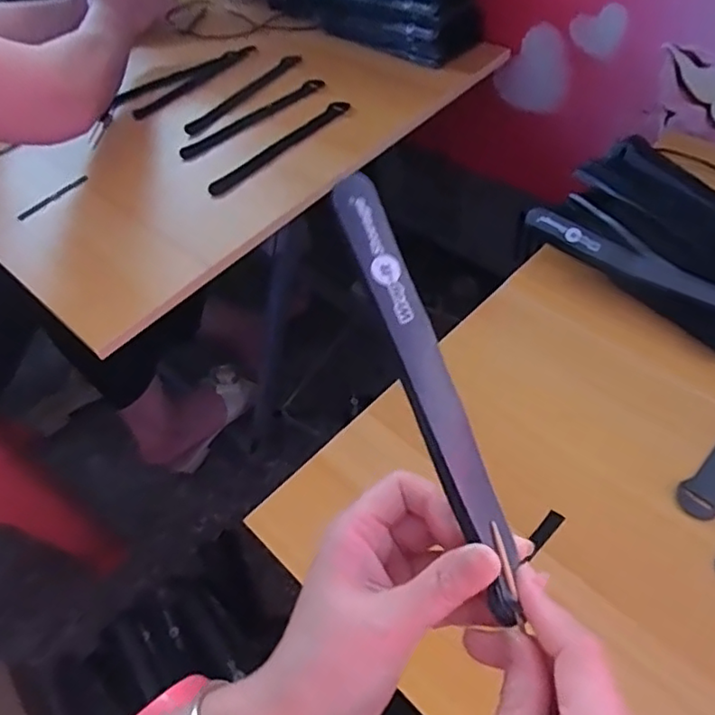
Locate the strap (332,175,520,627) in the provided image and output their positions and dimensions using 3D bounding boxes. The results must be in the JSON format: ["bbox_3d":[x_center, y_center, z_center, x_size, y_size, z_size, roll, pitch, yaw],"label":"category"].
[{"bbox_3d":[0.031,0.013,0.253,0.023,0.009,0.192,-19,84,-11],"label":"strap"}]

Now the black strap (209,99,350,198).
[{"bbox_3d":[-0.081,-0.234,0.641,0.026,0.005,0.211,27,61,26],"label":"black strap"}]

